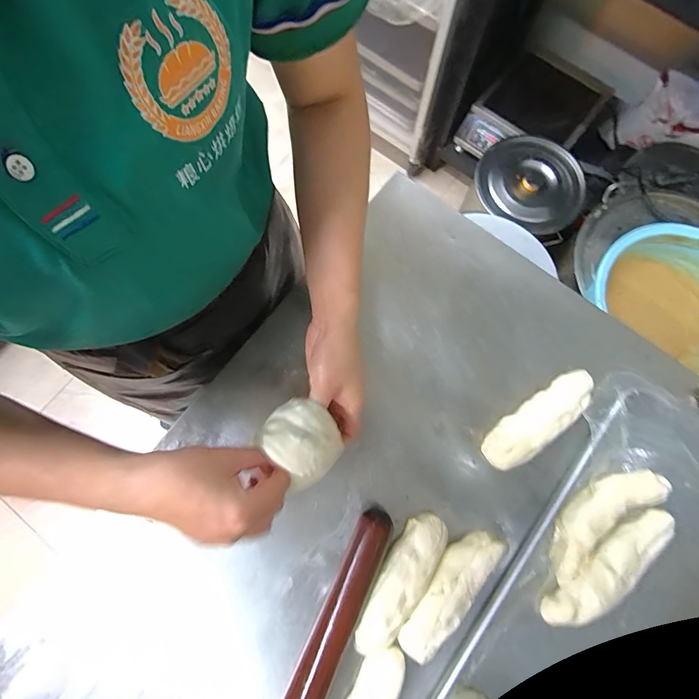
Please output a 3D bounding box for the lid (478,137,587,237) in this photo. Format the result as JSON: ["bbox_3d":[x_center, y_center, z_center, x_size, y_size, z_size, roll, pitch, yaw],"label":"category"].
[{"bbox_3d":[0.526,-0.486,1.072,0.298,0.067,0.311,0,77,-1],"label":"lid"}]

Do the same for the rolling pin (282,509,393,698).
[{"bbox_3d":[-0.032,0.332,0.388,0.040,0.036,0.324,24,78,5],"label":"rolling pin"}]

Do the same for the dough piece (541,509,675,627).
[{"bbox_3d":[0.295,0.246,0.410,0.180,0.026,0.044,-38,81,-9],"label":"dough piece"}]

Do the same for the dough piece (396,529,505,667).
[{"bbox_3d":[0.109,0.266,0.405,0.047,0.030,0.151,40,80,8],"label":"dough piece"}]

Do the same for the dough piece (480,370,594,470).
[{"bbox_3d":[0.234,0.085,0.449,0.160,0.025,0.051,-33,80,-8],"label":"dough piece"}]

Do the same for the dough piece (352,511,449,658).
[{"bbox_3d":[0.058,0.257,0.405,0.051,0.030,0.152,30,79,6],"label":"dough piece"}]

